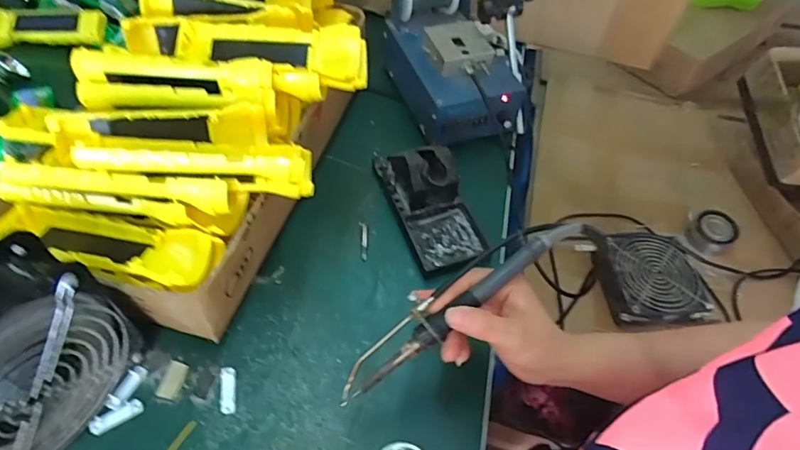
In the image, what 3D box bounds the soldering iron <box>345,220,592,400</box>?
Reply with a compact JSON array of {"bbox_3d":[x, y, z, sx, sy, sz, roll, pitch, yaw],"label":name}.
[{"bbox_3d":[0.044,0.060,0.370,0.217,0.021,0.024,-36,61,-1],"label":"soldering iron"}]

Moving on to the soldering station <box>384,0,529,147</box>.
[{"bbox_3d":[0.077,-0.211,0.608,0.160,0.141,0.194,-11,54,-13],"label":"soldering station"}]

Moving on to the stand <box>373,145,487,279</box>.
[{"bbox_3d":[0.034,-0.034,0.510,0.071,0.071,0.146,-15,55,-16],"label":"stand"}]

